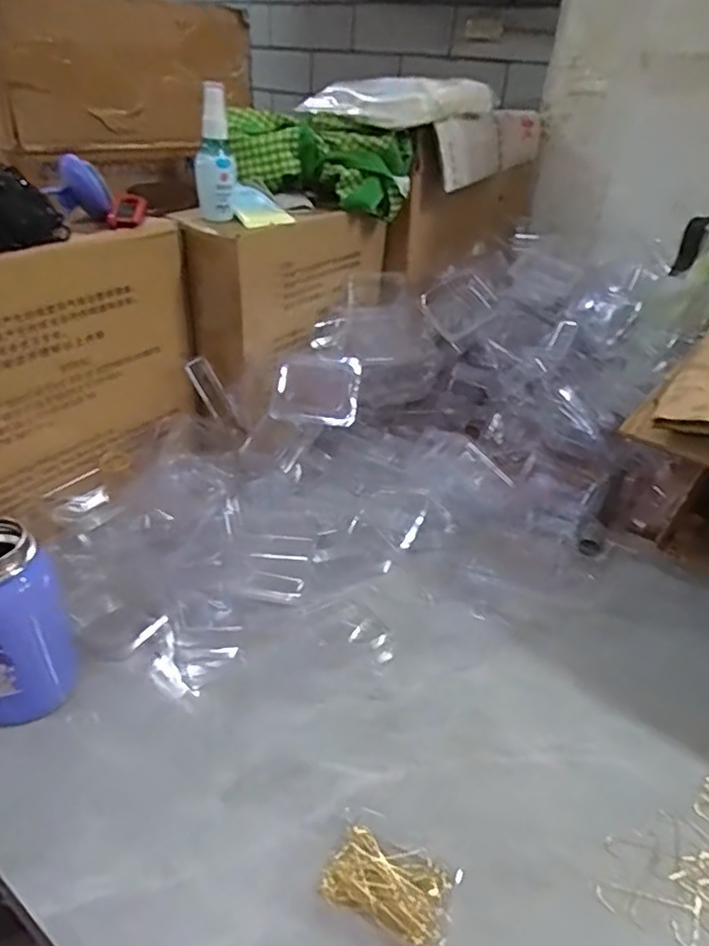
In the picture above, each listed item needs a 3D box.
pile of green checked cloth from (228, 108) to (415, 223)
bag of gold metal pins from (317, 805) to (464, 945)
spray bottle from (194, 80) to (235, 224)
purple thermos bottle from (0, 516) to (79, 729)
[{"bbox_3d":[-0.041,-0.356,0.717,0.209,0.087,0.068,7,33,4],"label":"pile of green checked cloth"},{"bbox_3d":[0.022,0.241,0.370,0.076,0.016,0.054,19,37,20],"label":"bag of gold metal pins"},{"bbox_3d":[-0.139,-0.314,0.616,0.040,0.114,0.039,-3,33,-12],"label":"spray bottle"},{"bbox_3d":[-0.238,0.106,0.429,0.072,0.139,0.059,-22,43,-33],"label":"purple thermos bottle"}]

